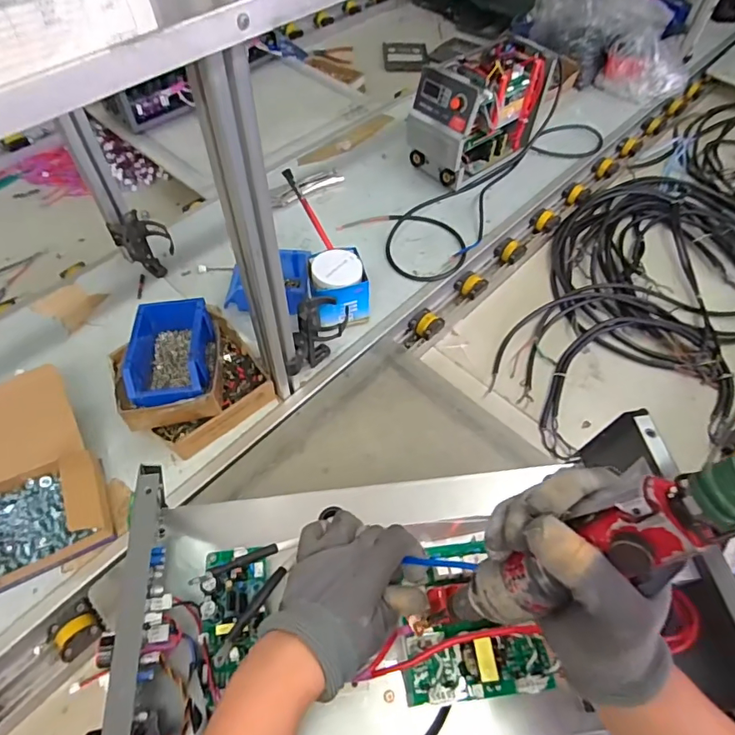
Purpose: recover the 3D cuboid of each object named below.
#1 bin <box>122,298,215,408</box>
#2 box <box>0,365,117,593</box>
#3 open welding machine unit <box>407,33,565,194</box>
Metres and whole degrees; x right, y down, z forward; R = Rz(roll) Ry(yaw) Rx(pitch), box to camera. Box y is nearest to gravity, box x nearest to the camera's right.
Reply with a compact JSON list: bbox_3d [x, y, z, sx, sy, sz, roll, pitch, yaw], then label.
[{"bbox_3d":[-0.292,-0.025,0.734,0.110,0.068,0.177,-6,57,-6],"label":"bin"},{"bbox_3d":[-0.476,0.147,0.686,0.171,0.090,0.271,-24,60,-17],"label":"box"},{"bbox_3d":[0.260,-0.587,1.128,0.314,0.219,0.155,-36,64,-23],"label":"open welding machine unit"}]

